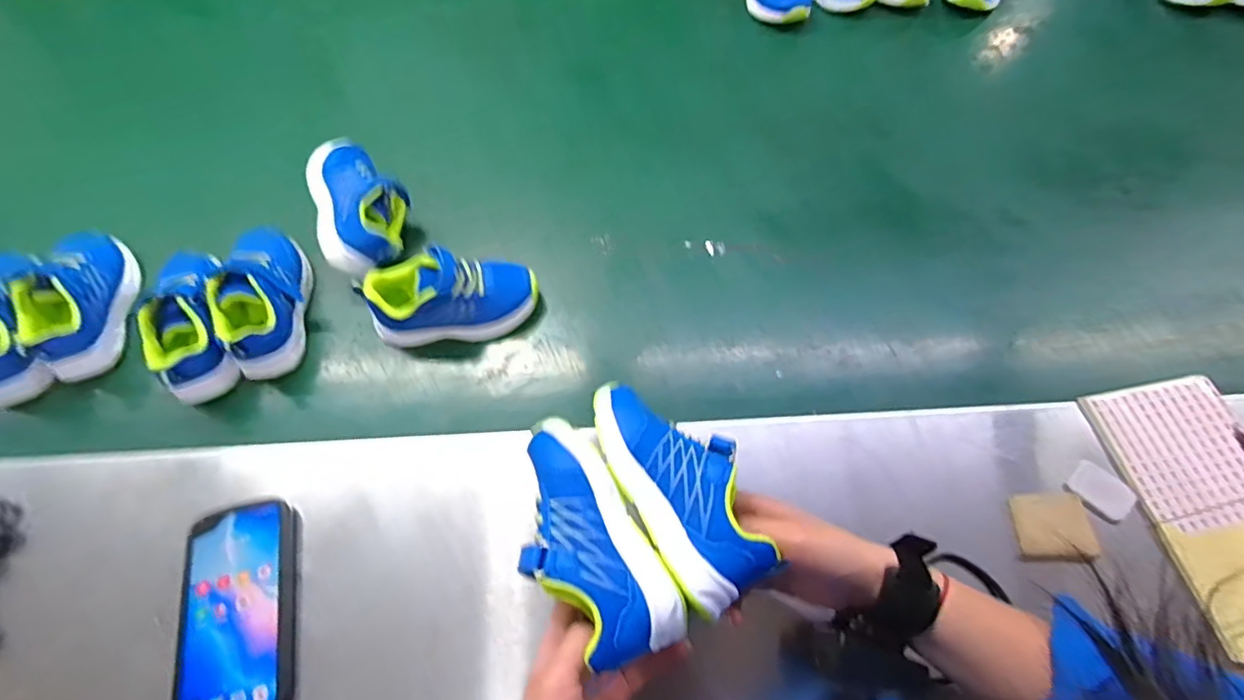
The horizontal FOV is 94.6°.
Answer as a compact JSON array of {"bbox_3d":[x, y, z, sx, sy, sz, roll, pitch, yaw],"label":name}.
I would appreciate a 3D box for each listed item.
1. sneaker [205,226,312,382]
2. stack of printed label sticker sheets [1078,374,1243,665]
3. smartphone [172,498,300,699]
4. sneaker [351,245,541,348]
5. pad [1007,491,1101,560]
[{"bbox_3d":[-0.359,-0.050,0.575,0.067,0.076,0.150,-13,62,-7],"label":"sneaker"},{"bbox_3d":[0.487,0.126,0.469,0.116,0.013,0.213,-10,62,-5],"label":"stack of printed label sticker sheets"},{"bbox_3d":[-0.298,0.201,0.446,0.083,0.018,0.157,-11,62,-6],"label":"smartphone"},{"bbox_3d":[-0.167,-0.052,0.564,0.160,0.075,0.066,-10,62,-5],"label":"sneaker"},{"bbox_3d":[0.349,0.142,0.464,0.057,0.012,0.052,1,62,1],"label":"pad"}]

